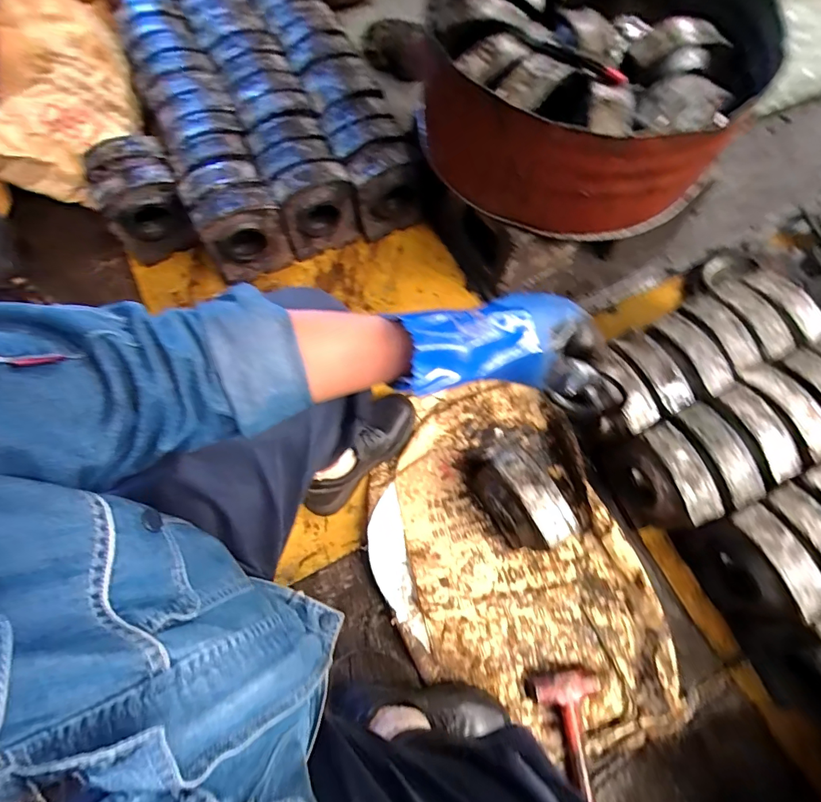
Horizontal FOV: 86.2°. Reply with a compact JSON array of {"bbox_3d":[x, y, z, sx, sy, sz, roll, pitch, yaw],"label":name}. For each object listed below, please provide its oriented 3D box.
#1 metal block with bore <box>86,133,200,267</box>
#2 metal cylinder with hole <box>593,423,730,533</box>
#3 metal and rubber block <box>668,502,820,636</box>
[{"bbox_3d":[-0.652,-0.488,1.078,0.183,0.202,0.235,-21,71,-9],"label":"metal block with bore"},{"bbox_3d":[0.417,0.137,0.754,0.078,0.165,0.161,-19,70,-9],"label":"metal cylinder with hole"},{"bbox_3d":[0.537,0.269,0.695,0.094,0.142,0.177,-24,71,-11],"label":"metal and rubber block"}]

